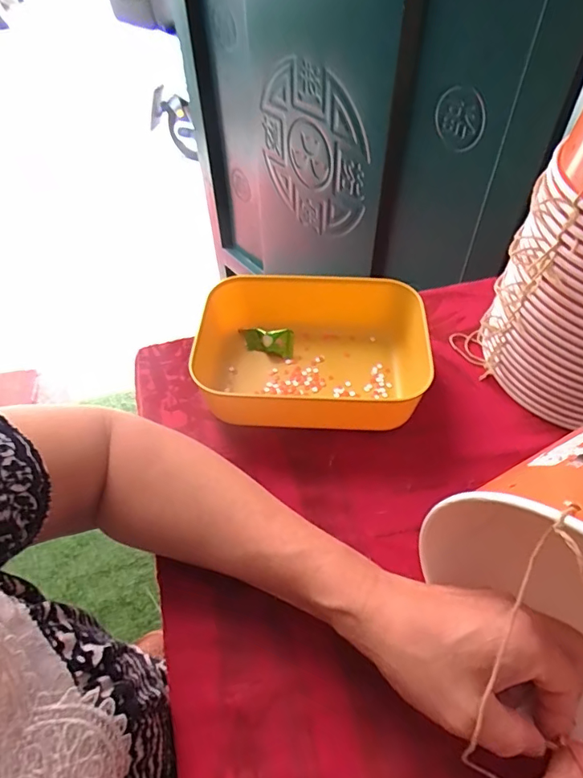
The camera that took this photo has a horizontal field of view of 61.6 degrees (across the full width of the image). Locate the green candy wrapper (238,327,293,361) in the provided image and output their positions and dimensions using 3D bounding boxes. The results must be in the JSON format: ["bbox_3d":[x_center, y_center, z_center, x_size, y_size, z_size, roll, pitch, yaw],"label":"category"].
[{"bbox_3d":[-0.024,-0.044,0.464,0.052,0.028,0.010,10,31,26],"label":"green candy wrapper"}]

